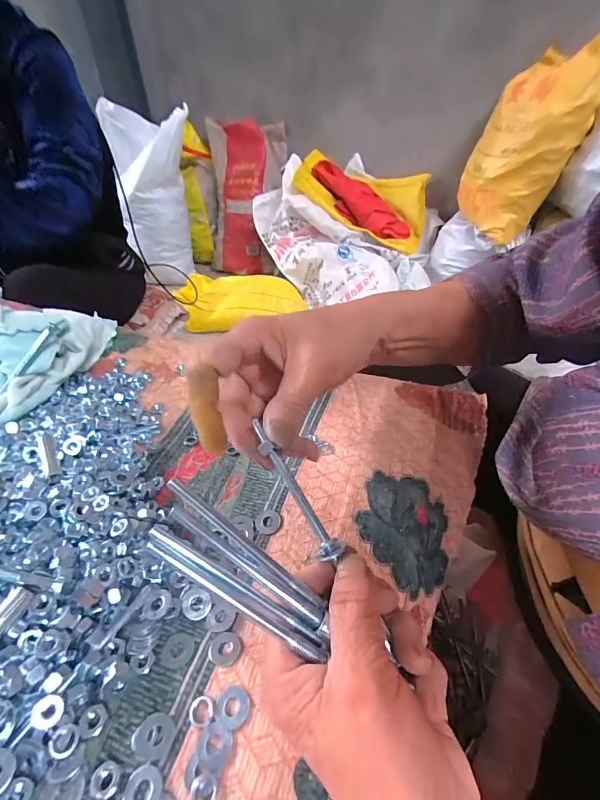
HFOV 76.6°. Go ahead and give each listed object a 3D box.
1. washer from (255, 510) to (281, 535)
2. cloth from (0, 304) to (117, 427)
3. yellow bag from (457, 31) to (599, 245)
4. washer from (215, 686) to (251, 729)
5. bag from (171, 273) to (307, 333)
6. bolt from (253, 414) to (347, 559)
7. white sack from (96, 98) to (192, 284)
[{"bbox_3d":[-0.024,0.093,0.289,0.018,0.004,0.019,-1,41,1],"label":"washer"},{"bbox_3d":[-0.286,-0.053,0.401,0.107,0.078,0.214,10,43,11],"label":"cloth"},{"bbox_3d":[0.778,-0.903,1.285,0.186,0.683,0.296,20,12,-48],"label":"yellow bag"},{"bbox_3d":[-0.036,0.164,0.204,0.018,0.004,0.018,4,41,6],"label":"washer"},{"bbox_3d":[-0.218,-0.384,1.463,0.459,0.124,0.238,0,41,2],"label":"bag"},{"bbox_3d":[-0.004,0.049,0.211,0.013,0.008,0.084,-27,77,-27],"label":"bolt"},{"bbox_3d":[-0.569,-0.805,1.565,0.310,0.603,0.211,-13,42,-14],"label":"white sack"}]

